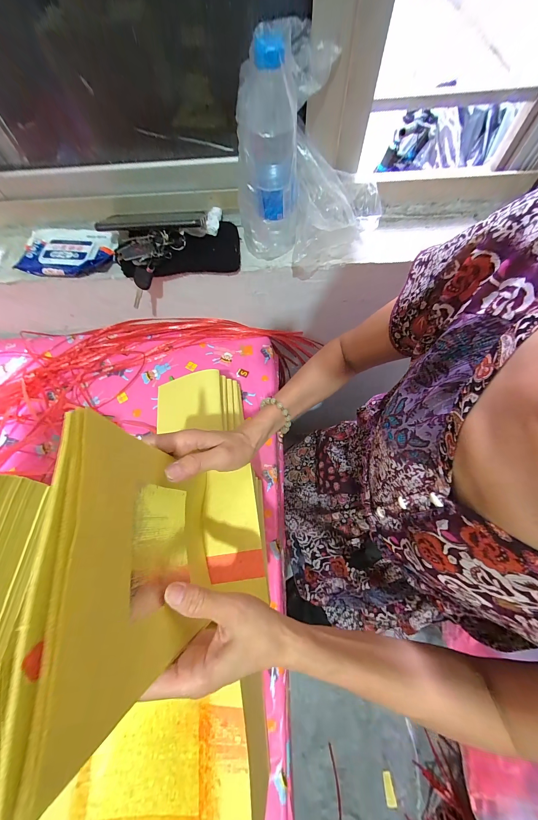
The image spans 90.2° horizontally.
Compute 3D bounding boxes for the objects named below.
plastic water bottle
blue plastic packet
[{"bbox_3d":[-0.003,-0.338,0.380,0.086,0.220,0.077,-3,67,2],"label":"plastic water bottle"},{"bbox_3d":[-0.366,-0.284,0.488,0.168,0.026,0.105,5,67,5],"label":"blue plastic packet"}]

